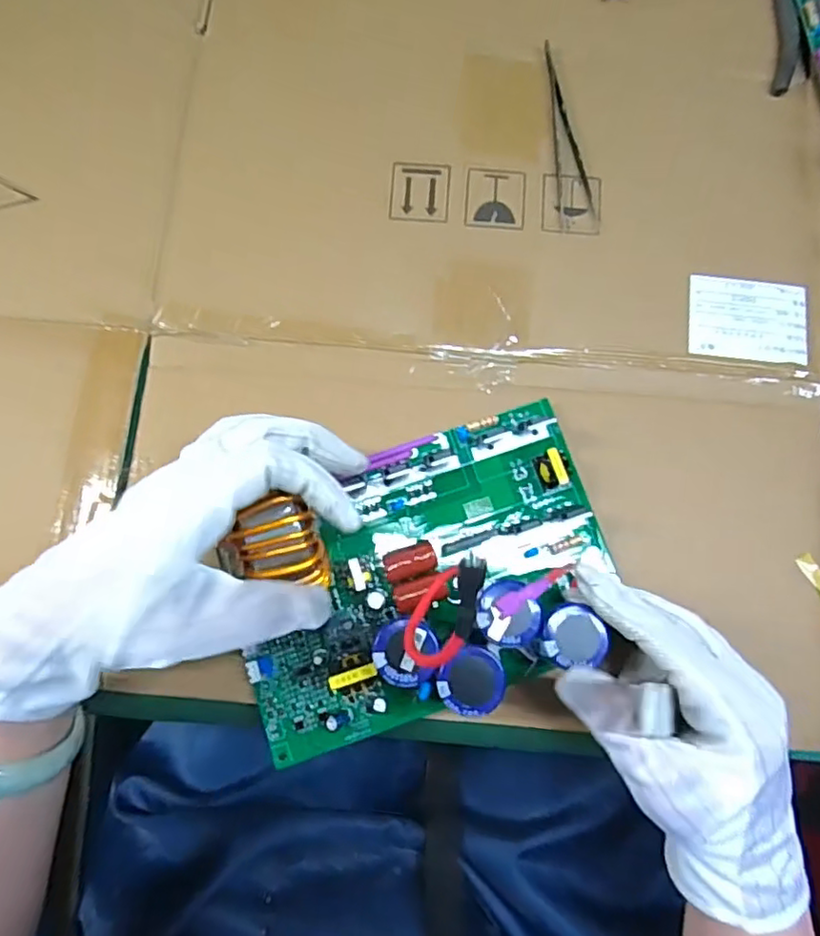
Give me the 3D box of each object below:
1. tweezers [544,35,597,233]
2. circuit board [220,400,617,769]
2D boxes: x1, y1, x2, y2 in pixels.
[{"bbox_3d":[0.095,-0.212,0.385,0.022,0.009,0.129,-8,78,-1],"label":"tweezers"},{"bbox_3d":[0.006,0.050,0.296,0.196,0.066,0.132,-20,79,-4],"label":"circuit board"}]

